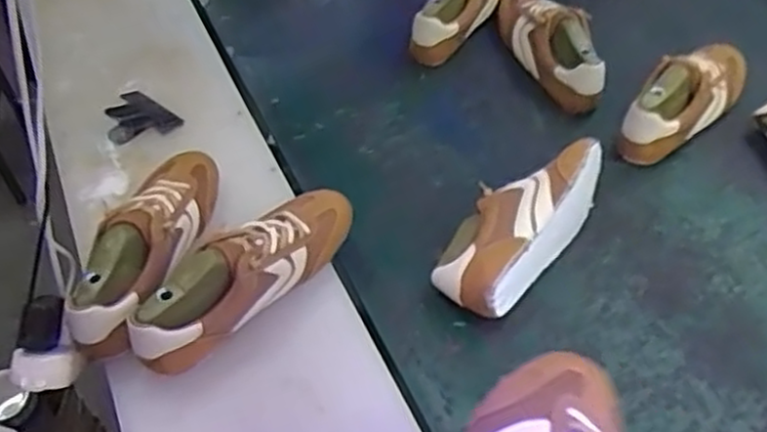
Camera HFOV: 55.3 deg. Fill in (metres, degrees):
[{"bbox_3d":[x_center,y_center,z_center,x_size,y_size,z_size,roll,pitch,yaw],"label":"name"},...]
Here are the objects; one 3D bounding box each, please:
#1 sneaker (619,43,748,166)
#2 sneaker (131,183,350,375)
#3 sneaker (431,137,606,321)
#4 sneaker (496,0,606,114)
[{"bbox_3d":[0.394,-0.157,0.943,0.252,0.095,0.078,-37,57,-26],"label":"sneaker"},{"bbox_3d":[-0.128,0.049,0.719,0.084,0.079,0.258,30,55,25],"label":"sneaker"},{"bbox_3d":[0.152,0.007,0.815,0.097,0.089,0.242,31,57,26],"label":"sneaker"},{"bbox_3d":[0.236,-0.246,1.027,0.073,0.092,0.252,-17,51,-12],"label":"sneaker"}]

